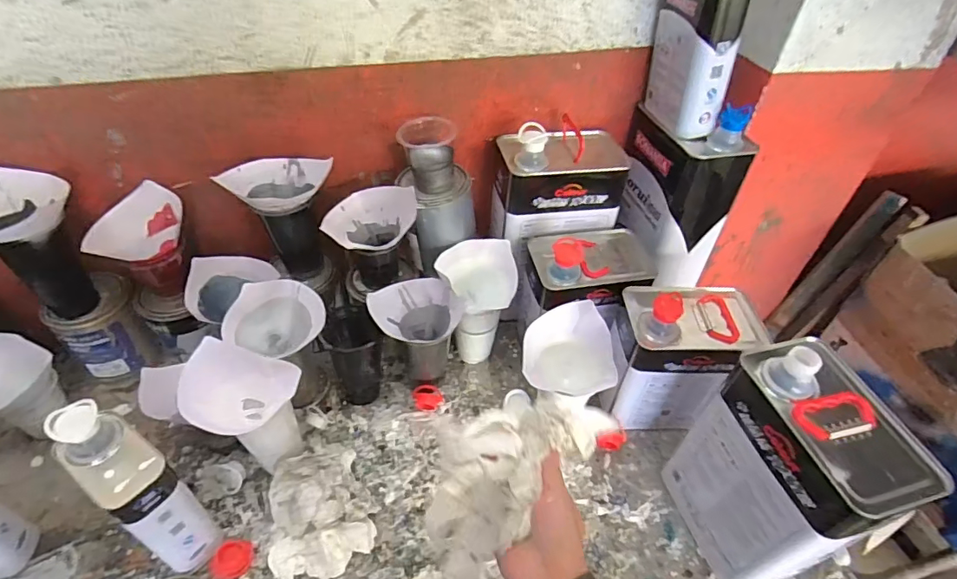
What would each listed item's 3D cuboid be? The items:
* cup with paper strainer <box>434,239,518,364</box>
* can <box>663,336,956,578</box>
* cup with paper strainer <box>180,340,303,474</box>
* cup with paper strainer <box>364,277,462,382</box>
[{"bbox_3d":[-0.002,0.017,0.757,0.105,0.166,0.109,2,46,-2],"label":"cup with paper strainer"},{"bbox_3d":[0.326,0.202,0.552,0.114,0.271,0.164,-12,48,-15],"label":"can"},{"bbox_3d":[-0.280,0.150,0.611,0.107,0.160,0.100,2,46,-2],"label":"cup with paper strainer"},{"bbox_3d":[-0.089,0.064,0.706,0.110,0.140,0.101,-17,49,-19],"label":"cup with paper strainer"}]

